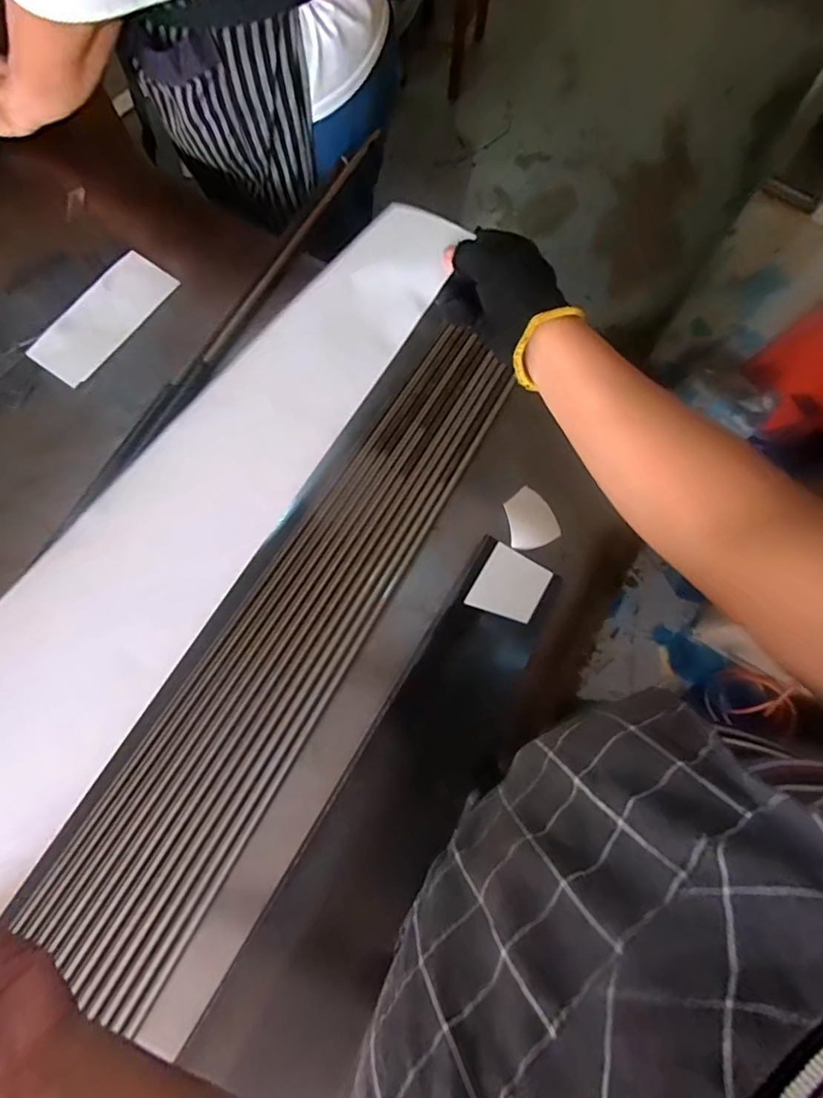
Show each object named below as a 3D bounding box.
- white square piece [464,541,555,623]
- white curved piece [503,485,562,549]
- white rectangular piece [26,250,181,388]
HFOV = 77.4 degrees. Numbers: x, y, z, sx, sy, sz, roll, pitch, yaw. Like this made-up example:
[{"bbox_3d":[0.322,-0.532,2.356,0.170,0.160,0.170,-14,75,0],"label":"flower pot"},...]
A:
[{"bbox_3d":[0.102,0.039,0.531,0.065,0.006,0.071,30,84,9],"label":"white square piece"},{"bbox_3d":[0.125,-0.033,0.550,0.054,0.008,0.063,-22,81,-9],"label":"white curved piece"},{"bbox_3d":[-0.354,-0.268,0.590,0.071,0.008,0.170,35,77,3],"label":"white rectangular piece"}]

